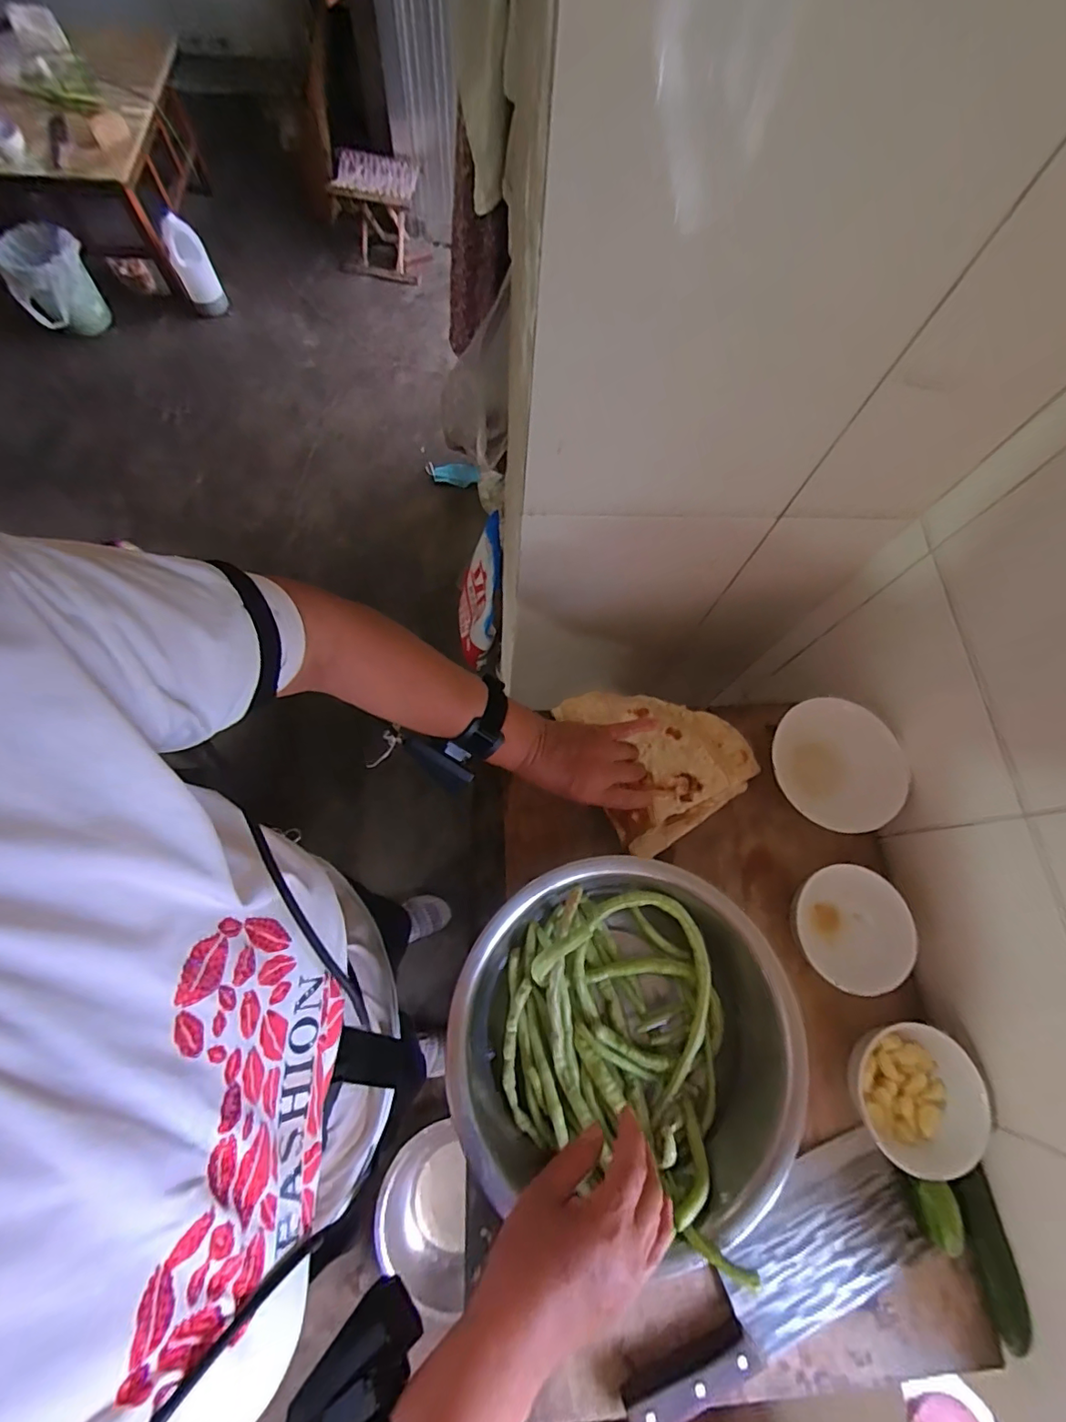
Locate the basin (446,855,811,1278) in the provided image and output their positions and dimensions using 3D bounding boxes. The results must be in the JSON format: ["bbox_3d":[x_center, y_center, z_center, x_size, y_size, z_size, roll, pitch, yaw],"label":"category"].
[{"bbox_3d":[0.069,0.279,0.460,0.267,0.094,0.273,1,72,-2],"label":"basin"}]

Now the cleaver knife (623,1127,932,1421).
[{"bbox_3d":[0.198,0.473,0.434,0.279,0.027,0.102,-23,74,-9],"label":"cleaver knife"}]

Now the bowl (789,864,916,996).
[{"bbox_3d":[0.304,0.206,0.504,0.092,0.046,0.107,-6,72,-4],"label":"bowl"}]

